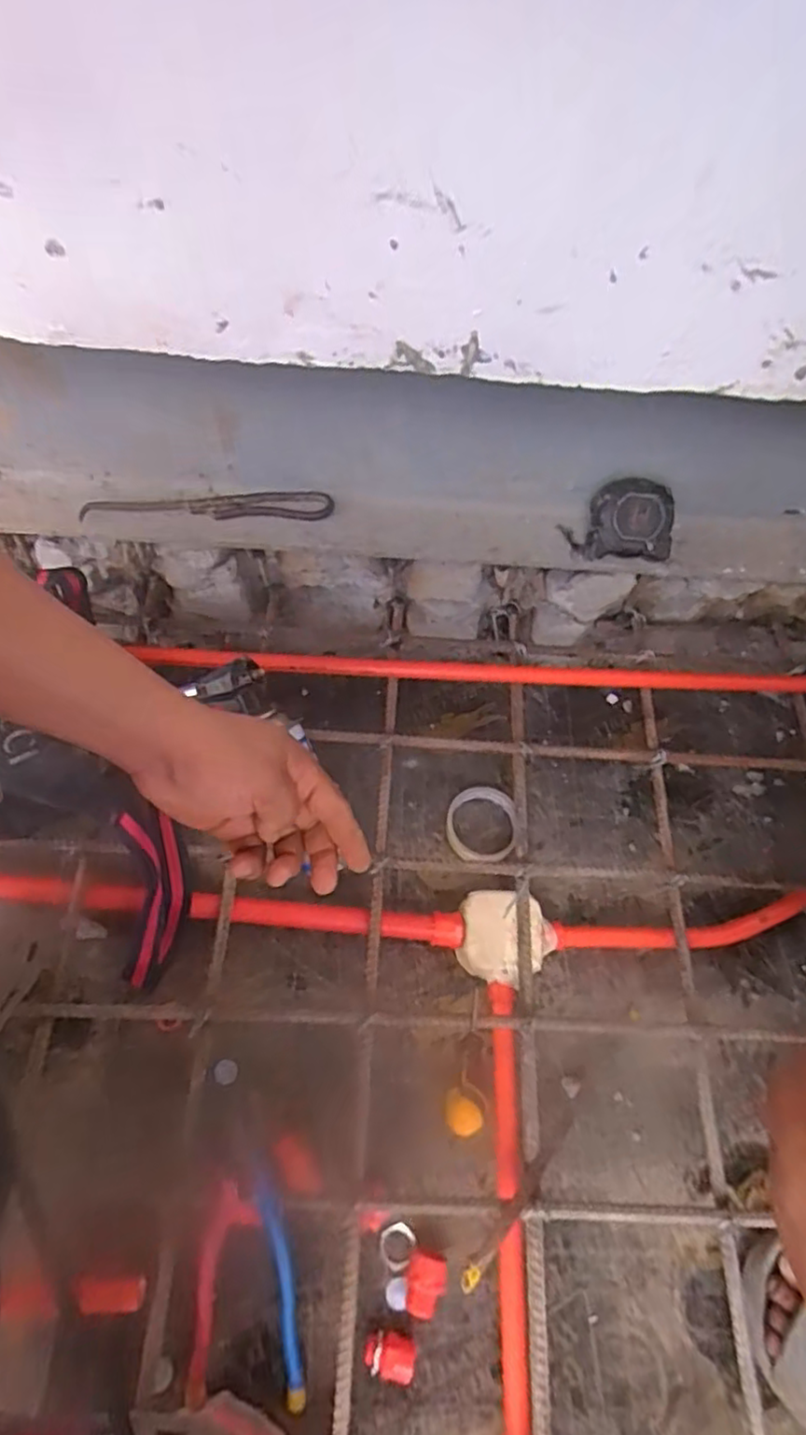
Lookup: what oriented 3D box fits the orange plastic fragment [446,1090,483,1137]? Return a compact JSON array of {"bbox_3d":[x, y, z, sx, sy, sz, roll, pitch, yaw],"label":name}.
[{"bbox_3d":[0.042,0.283,0.479,0.027,0.014,0.023,36,67,15],"label":"orange plastic fragment"}]

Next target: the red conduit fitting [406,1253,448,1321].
[{"bbox_3d":[0.019,0.497,0.589,0.032,0.025,0.042,14,63,5],"label":"red conduit fitting"}]

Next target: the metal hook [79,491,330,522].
[{"bbox_3d":[-0.210,-0.228,0.734,0.263,0.016,0.035,-1,63,-3],"label":"metal hook"}]

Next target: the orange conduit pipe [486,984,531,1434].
[{"bbox_3d":[0.090,0.535,0.534,0.025,0.035,0.595,2,63,-2],"label":"orange conduit pipe"}]

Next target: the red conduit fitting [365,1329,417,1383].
[{"bbox_3d":[-0.011,0.540,0.570,0.042,0.025,0.029,2,63,-2],"label":"red conduit fitting"}]

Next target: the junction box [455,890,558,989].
[{"bbox_3d":[0.111,0.235,0.715,0.102,0.063,0.091,6,63,0],"label":"junction box"}]

